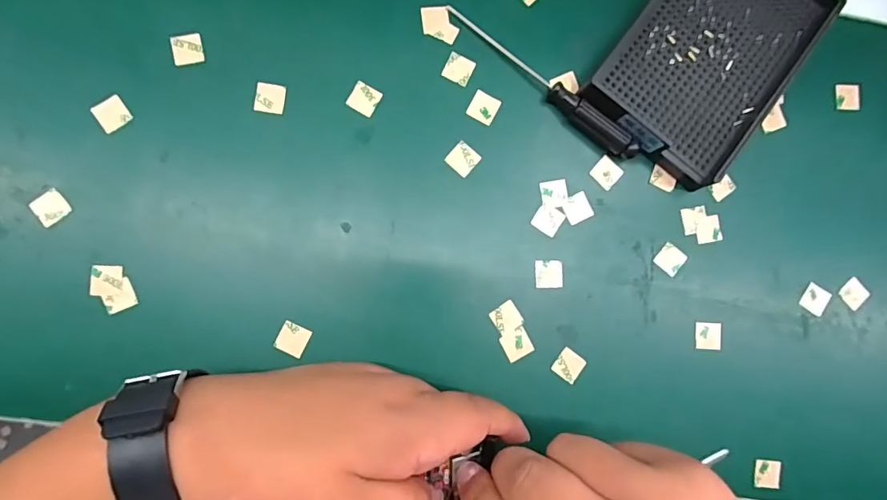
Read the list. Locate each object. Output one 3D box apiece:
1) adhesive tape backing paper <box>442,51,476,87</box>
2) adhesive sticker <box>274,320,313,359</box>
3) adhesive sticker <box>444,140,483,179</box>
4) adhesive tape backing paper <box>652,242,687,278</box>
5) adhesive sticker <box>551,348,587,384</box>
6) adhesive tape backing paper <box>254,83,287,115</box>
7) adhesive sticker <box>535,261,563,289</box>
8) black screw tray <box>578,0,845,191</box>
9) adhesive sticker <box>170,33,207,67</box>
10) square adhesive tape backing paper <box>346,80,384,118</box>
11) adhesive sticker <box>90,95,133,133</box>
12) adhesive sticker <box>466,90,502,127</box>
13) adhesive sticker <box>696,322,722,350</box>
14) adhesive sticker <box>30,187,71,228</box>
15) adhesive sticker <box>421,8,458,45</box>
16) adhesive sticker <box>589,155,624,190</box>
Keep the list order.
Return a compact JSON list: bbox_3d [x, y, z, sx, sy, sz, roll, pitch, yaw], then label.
[{"bbox_3d":[0.009,-0.103,0.274,0.016,0.004,0.015,24,85,-4],"label":"adhesive tape backing paper"},{"bbox_3d":[-0.080,0.047,0.258,0.015,0.004,0.016,26,80,-6],"label":"adhesive sticker"},{"bbox_3d":[0.011,-0.051,0.273,0.016,0.004,0.015,41,85,-3],"label":"adhesive sticker"},{"bbox_3d":[0.132,0.005,0.282,0.015,0.004,0.016,39,84,-1],"label":"adhesive tape backing paper"},{"bbox_3d":[0.071,0.065,0.272,0.016,0.004,0.016,36,83,-2],"label":"adhesive sticker"},{"bbox_3d":[-0.094,-0.082,0.264,0.015,0.004,0.015,8,86,-10],"label":"adhesive tape backing paper"},{"bbox_3d":[0.060,0.014,0.273,0.016,0.004,0.015,1,85,-5],"label":"adhesive sticker"},{"bbox_3d":[0.154,-0.114,0.279,0.092,0.024,0.139,36,84,-3],"label":"black screw tray"},{"bbox_3d":[-0.137,-0.108,0.260,0.017,0.004,0.017,-15,88,-12],"label":"adhesive sticker"},{"bbox_3d":[-0.044,-0.083,0.269,0.016,0.004,0.016,26,84,-8],"label":"square adhesive tape backing paper"},{"bbox_3d":[-0.173,-0.071,0.253,0.015,0.004,0.014,-37,102,-15],"label":"adhesive sticker"},{"bbox_3d":[0.023,-0.080,0.275,0.016,0.004,0.016,28,89,-2],"label":"adhesive sticker"},{"bbox_3d":[0.154,0.050,0.280,0.015,0.004,0.016,3,87,-6],"label":"adhesive sticker"},{"bbox_3d":[-0.201,-0.022,0.249,0.016,0.004,0.016,-37,96,-9],"label":"adhesive sticker"},{"bbox_3d":[-0.002,-0.128,0.276,0.019,0.004,0.022,-7,88,-4],"label":"adhesive sticker"},{"bbox_3d":[0.094,-0.045,0.280,0.015,0.004,0.017,43,88,-1],"label":"adhesive sticker"}]

